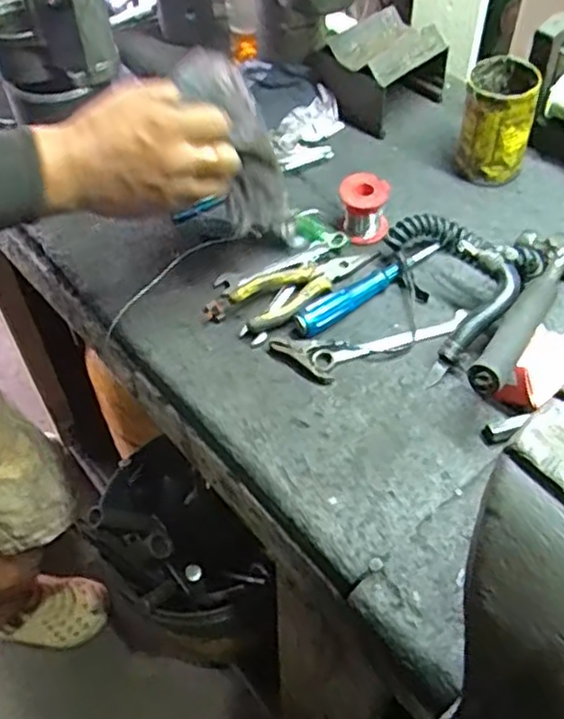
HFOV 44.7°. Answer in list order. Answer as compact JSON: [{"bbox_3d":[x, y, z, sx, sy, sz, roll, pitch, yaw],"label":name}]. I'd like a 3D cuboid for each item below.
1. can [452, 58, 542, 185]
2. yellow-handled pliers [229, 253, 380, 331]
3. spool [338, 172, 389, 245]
[{"bbox_3d":[0.235,-0.259,0.759,0.077,0.114,0.074,9,53,9],"label":"can"},{"bbox_3d":[0.030,-0.074,0.683,0.155,0.029,0.053,-25,55,-16],"label":"yellow-handled pliers"},{"bbox_3d":[0.086,-0.155,0.720,0.050,0.058,0.050,-1,52,1],"label":"spool"}]

